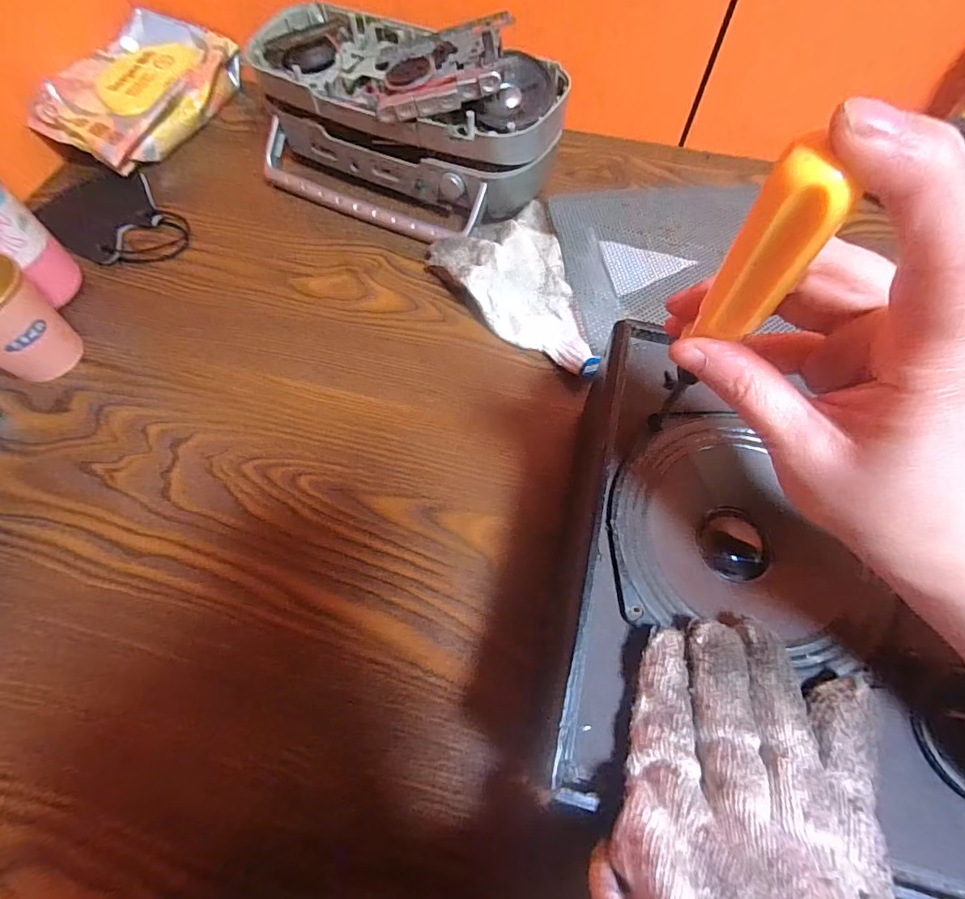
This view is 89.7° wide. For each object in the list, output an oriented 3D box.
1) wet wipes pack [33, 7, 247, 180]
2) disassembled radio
[{"bbox_3d":[-0.342,-0.359,0.493,0.107,0.060,0.194,21,65,8],"label":"wet wipes pack"},{"bbox_3d":[-0.080,-0.294,0.434,0.278,0.110,0.151,23,65,9],"label":"disassembled radio"}]

